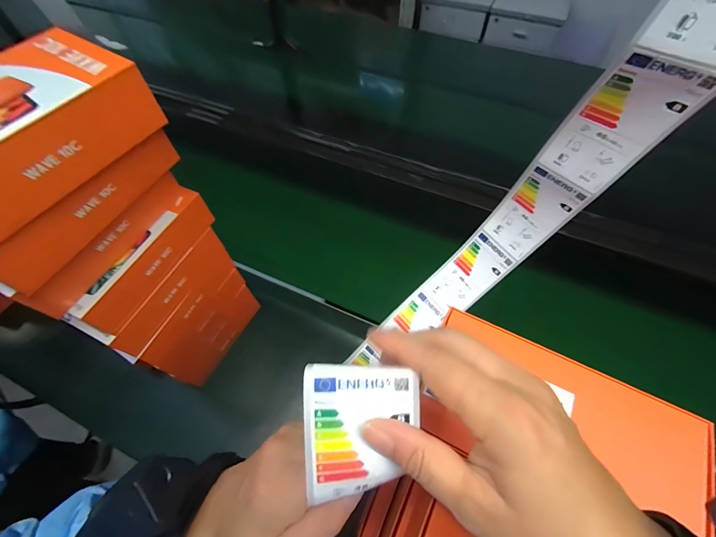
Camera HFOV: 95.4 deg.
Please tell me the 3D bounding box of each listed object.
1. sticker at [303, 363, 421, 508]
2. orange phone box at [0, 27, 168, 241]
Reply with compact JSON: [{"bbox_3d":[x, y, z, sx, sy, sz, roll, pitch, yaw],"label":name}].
[{"bbox_3d":[0.002,0.076,0.153,0.053,0.005,0.060,0,88,0],"label":"sticker"},{"bbox_3d":[-0.256,-0.098,0.247,0.112,0.061,0.191,22,61,13],"label":"orange phone box"}]

